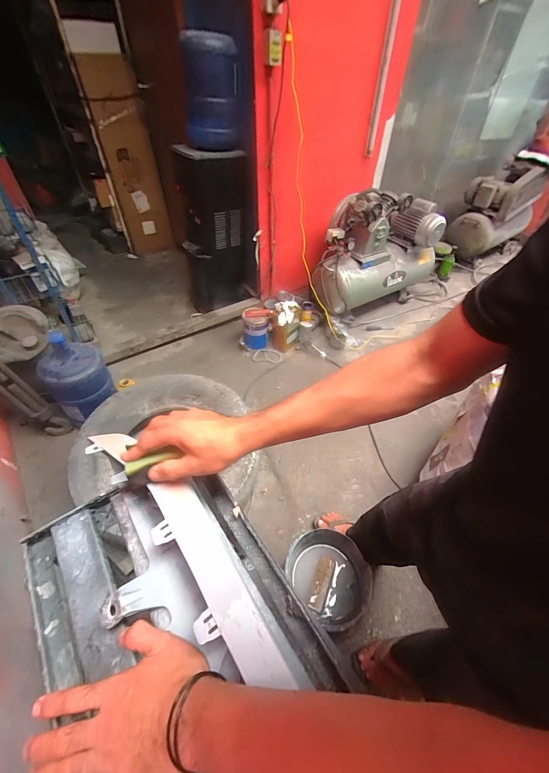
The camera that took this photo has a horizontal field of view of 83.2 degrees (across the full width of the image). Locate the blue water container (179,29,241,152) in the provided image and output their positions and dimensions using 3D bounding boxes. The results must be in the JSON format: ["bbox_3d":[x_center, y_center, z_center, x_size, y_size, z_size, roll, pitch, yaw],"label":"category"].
[{"bbox_3d":[-0.284,-1.304,1.398,0.250,0.390,0.259,-5,47,-5],"label":"blue water container"}]

